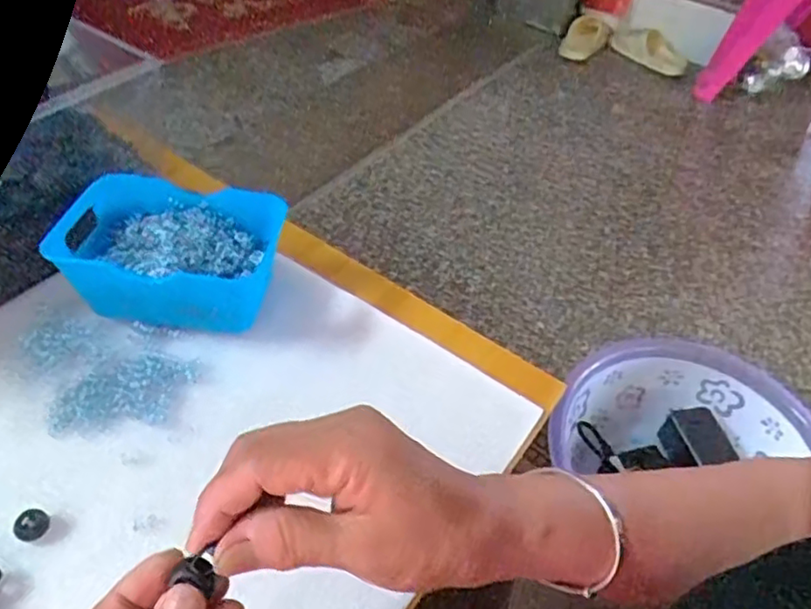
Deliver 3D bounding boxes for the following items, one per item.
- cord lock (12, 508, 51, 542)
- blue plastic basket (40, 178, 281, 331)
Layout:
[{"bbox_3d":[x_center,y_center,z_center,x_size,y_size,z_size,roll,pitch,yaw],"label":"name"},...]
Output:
[{"bbox_3d":[-0.219,0.130,0.372,0.013,0.016,0.018,29,51,20],"label":"cord lock"},{"bbox_3d":[-0.177,-0.033,0.484,0.150,0.067,0.113,10,47,3],"label":"blue plastic basket"}]

